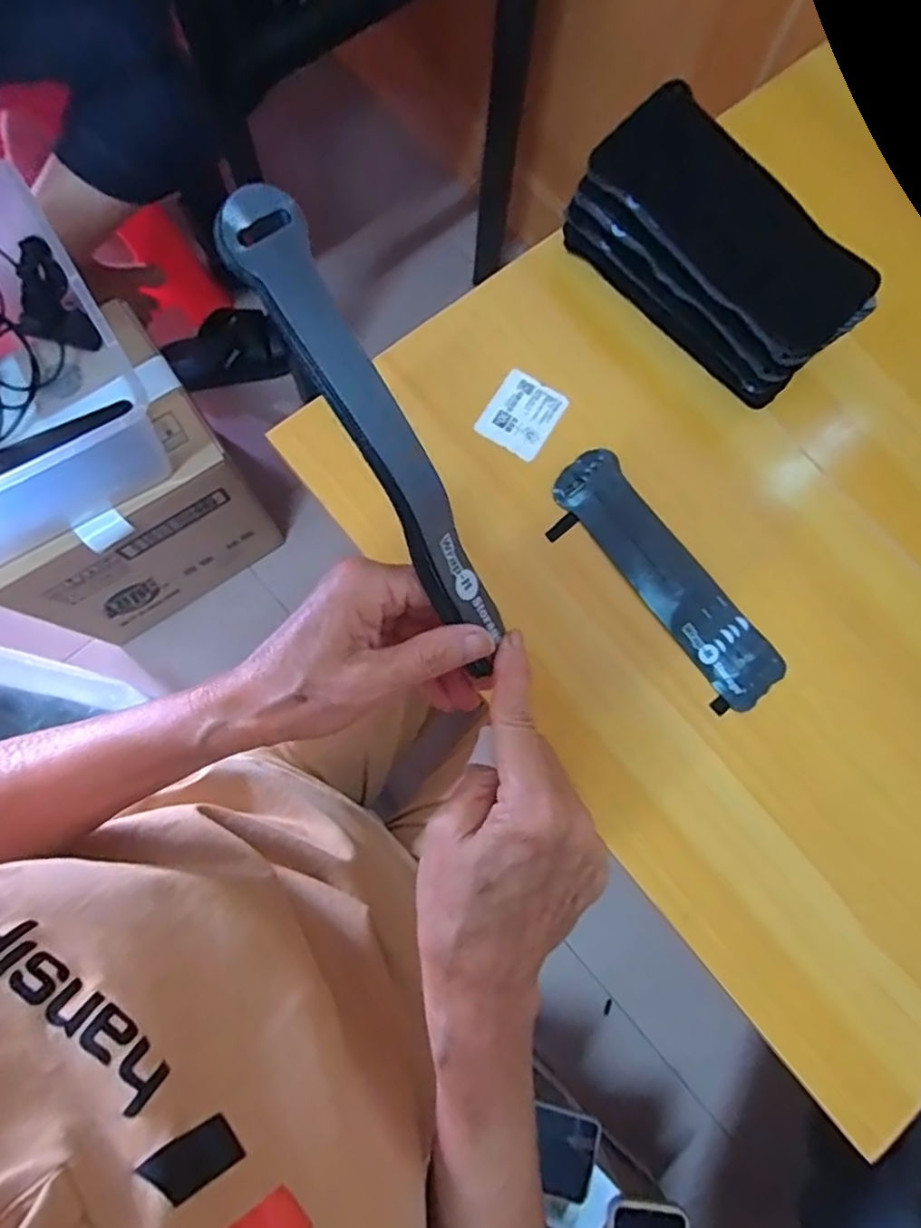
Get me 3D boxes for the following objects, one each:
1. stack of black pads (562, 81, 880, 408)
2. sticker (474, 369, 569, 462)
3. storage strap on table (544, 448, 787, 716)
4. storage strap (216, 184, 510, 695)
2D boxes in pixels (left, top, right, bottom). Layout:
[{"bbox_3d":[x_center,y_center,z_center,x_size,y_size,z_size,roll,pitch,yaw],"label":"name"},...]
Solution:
[{"bbox_3d":[0.177,-0.250,0.445,0.083,0.087,0.198,-44,83,-9],"label":"stack of black pads"},{"bbox_3d":[0.045,-0.144,0.459,0.049,0.007,0.061,32,79,5],"label":"sticker"},{"bbox_3d":[0.137,-0.023,0.434,0.061,0.009,0.198,-37,82,-8],"label":"storage strap on table"},{"bbox_3d":[-0.028,-0.062,0.251,0.031,0.026,0.187,-34,113,-8],"label":"storage strap"}]

